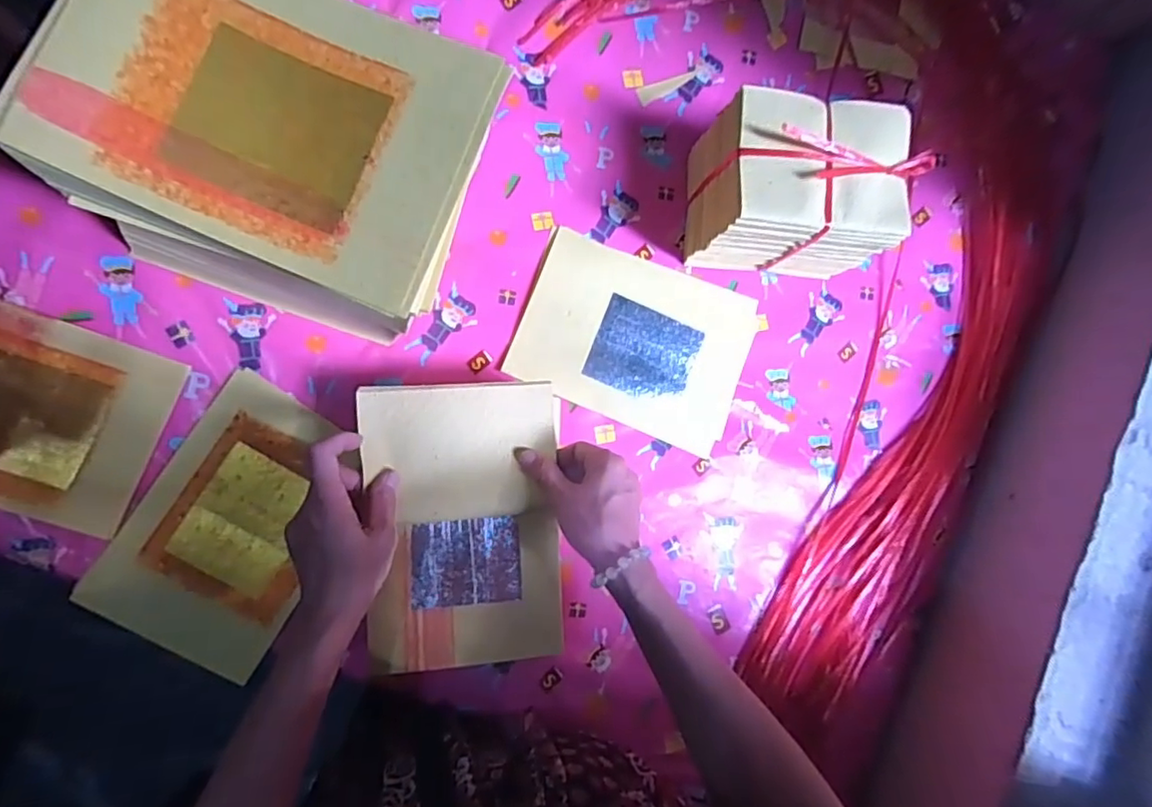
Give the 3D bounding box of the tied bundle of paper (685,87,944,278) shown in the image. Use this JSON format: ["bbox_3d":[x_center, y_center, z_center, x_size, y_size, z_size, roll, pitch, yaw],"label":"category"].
[{"bbox_3d":[0.209,-0.199,0.575,0.173,0.133,0.124,0,87,-12],"label":"tied bundle of paper"}]

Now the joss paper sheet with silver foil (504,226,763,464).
[{"bbox_3d":[0.060,-0.064,0.609,0.229,0.011,0.167,20,86,-12],"label":"joss paper sheet with silver foil"}]

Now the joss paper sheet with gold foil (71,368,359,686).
[{"bbox_3d":[-0.294,0.106,0.528,0.154,0.010,0.229,34,82,-9],"label":"joss paper sheet with gold foil"}]

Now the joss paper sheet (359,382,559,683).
[{"bbox_3d":[-0.092,0.100,0.506,0.157,0.018,0.231,-3,88,-9],"label":"joss paper sheet"}]

